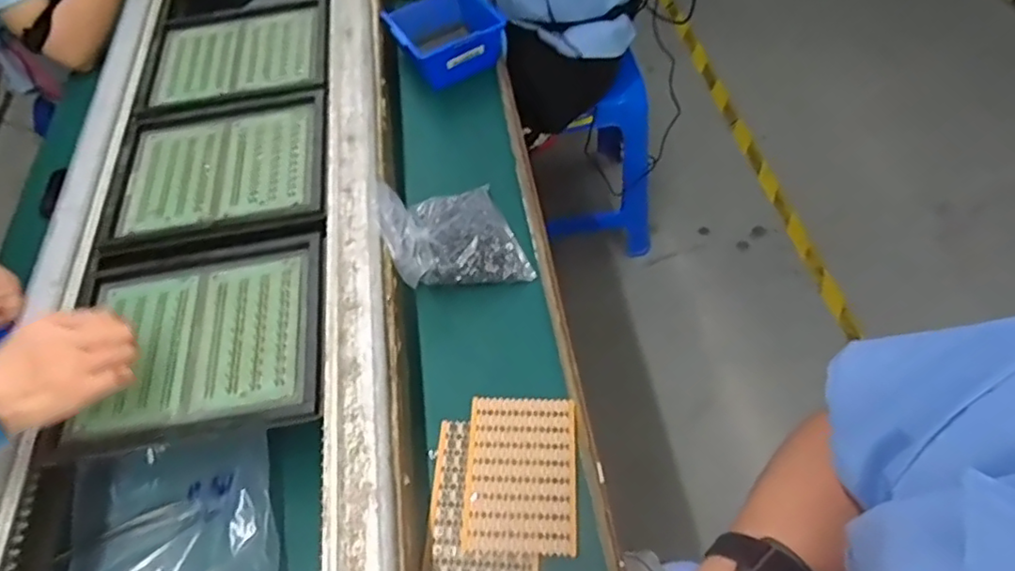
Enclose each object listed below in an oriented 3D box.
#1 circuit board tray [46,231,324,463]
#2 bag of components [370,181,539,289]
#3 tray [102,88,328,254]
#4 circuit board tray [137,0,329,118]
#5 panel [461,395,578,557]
[{"bbox_3d":[-0.268,0.040,0.533,0.215,0.021,0.190,-9,55,-1],"label":"circuit board tray"},{"bbox_3d":[-0.055,-0.051,0.597,0.130,0.064,0.111,-17,56,-7],"label":"bag of components"},{"bbox_3d":[-0.300,-0.128,0.640,0.217,0.014,0.190,-8,55,-1],"label":"tray"},{"bbox_3d":[-0.327,-0.289,0.746,0.215,0.019,0.184,-9,55,-2],"label":"circuit board tray"},{"bbox_3d":[0.011,0.150,0.494,0.090,0.009,0.122,0,55,5],"label":"panel"}]

